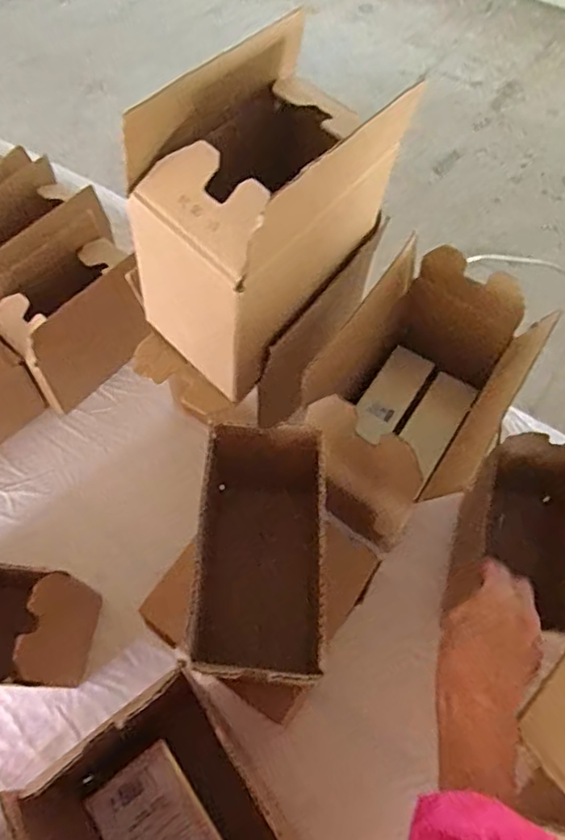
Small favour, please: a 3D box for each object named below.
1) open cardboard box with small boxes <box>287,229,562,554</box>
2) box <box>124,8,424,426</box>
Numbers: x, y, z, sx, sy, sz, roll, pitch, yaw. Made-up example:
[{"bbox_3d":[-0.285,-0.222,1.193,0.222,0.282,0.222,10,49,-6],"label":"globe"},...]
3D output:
[{"bbox_3d":[0.132,-0.021,0.620,0.145,0.199,0.259,30,64,14],"label":"open cardboard box with small boxes"},{"bbox_3d":[-0.014,-0.180,0.523,0.145,0.223,0.236,35,65,16],"label":"box"}]

